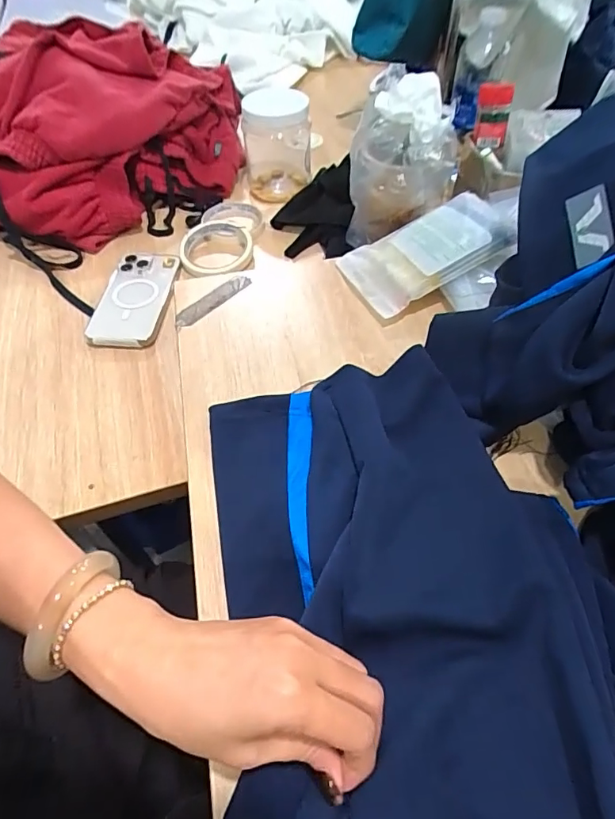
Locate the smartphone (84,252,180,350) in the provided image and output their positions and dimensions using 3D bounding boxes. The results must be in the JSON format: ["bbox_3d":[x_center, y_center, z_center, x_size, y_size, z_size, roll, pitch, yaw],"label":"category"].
[{"bbox_3d":[-0.208,-0.138,0.595,0.084,0.014,0.156,0,53,1],"label":"smartphone"}]

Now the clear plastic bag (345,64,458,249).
[{"bbox_3d":[0.102,-0.266,0.550,0.116,0.167,0.079,12,54,10],"label":"clear plastic bag"}]

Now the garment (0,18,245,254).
[{"bbox_3d":[-0.335,-0.397,0.697,0.414,0.168,0.337,16,55,13],"label":"garment"}]

